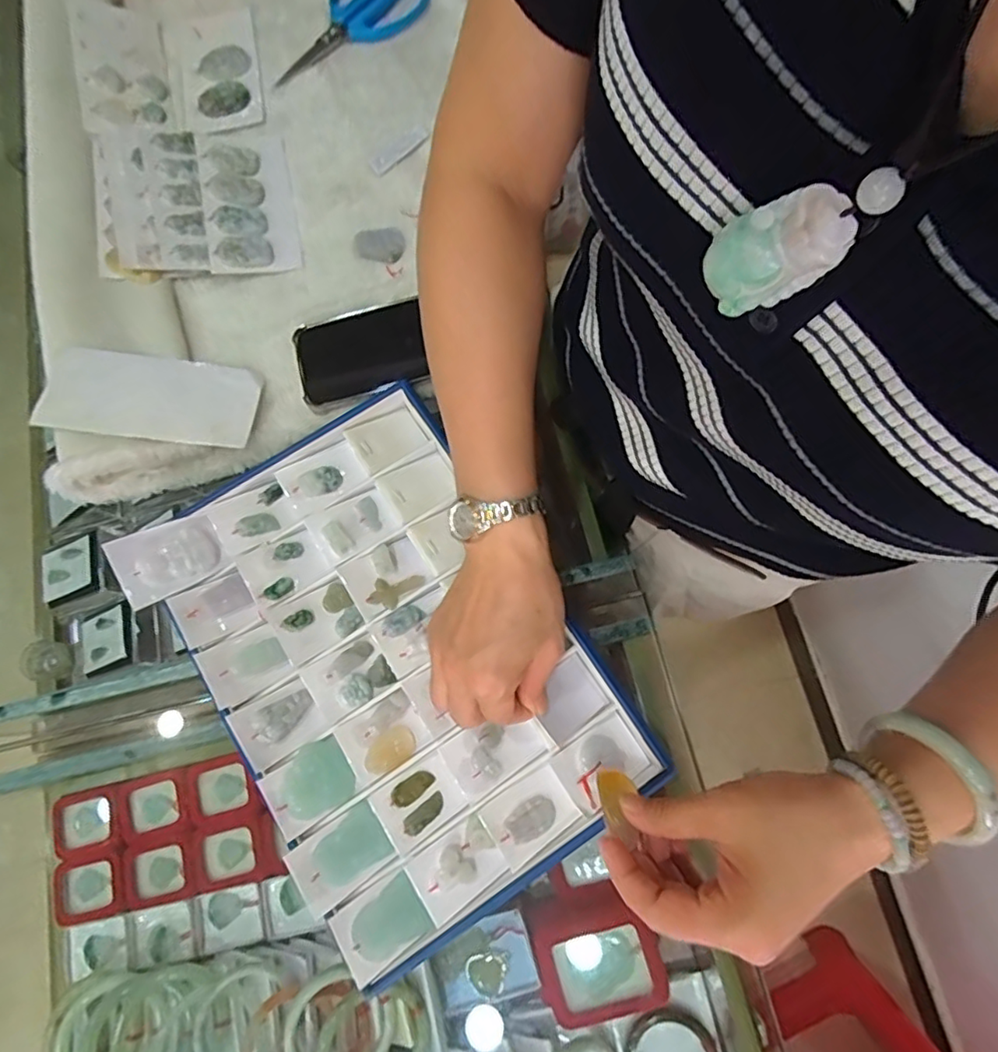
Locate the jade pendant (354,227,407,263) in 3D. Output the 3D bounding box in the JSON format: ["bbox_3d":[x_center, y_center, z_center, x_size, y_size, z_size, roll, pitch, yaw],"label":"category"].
[{"bbox_3d":[-0.107,-0.253,0.529,0.045,0.005,0.038,-8,75,-1],"label":"jade pendant"}]

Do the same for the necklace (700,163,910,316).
[{"bbox_3d":[0.092,-0.088,0.183,0.008,0.058,0.029,-34,106,-34],"label":"necklace"}]

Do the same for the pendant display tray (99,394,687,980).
[{"bbox_3d":[-0.078,0.089,0.418,0.236,0.029,0.340,-34,76,-7],"label":"pendant display tray"}]

